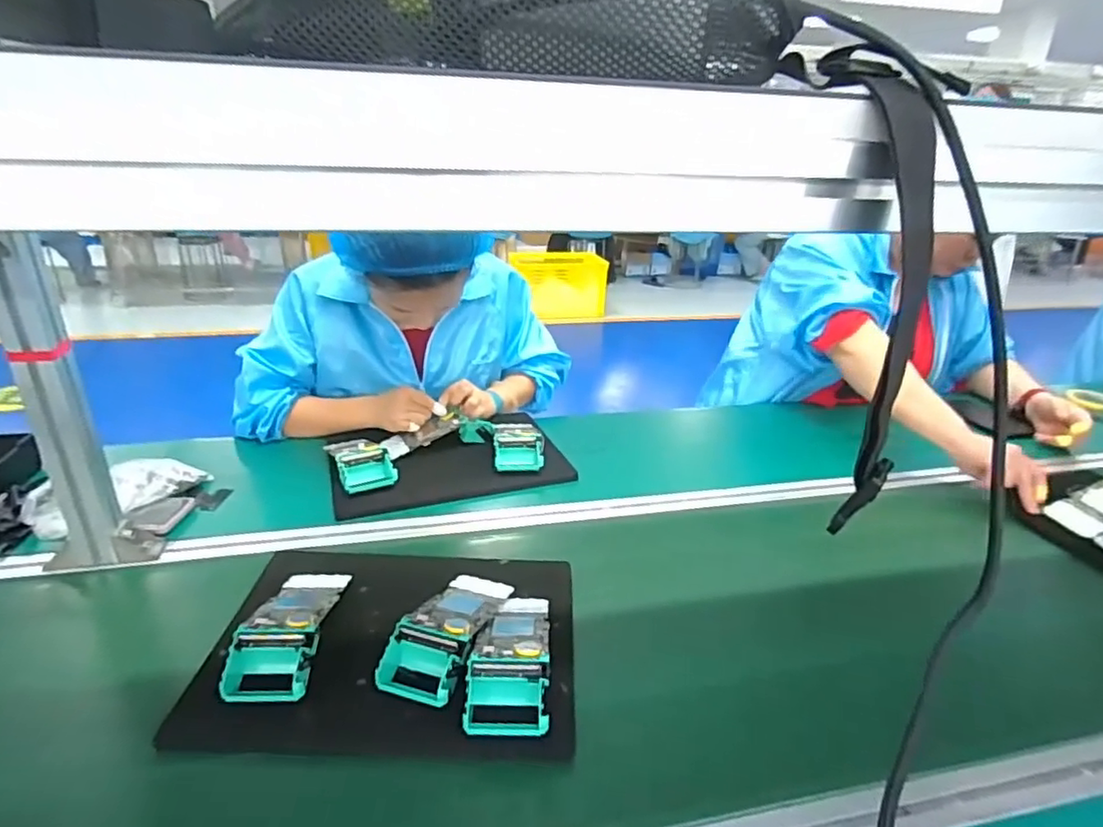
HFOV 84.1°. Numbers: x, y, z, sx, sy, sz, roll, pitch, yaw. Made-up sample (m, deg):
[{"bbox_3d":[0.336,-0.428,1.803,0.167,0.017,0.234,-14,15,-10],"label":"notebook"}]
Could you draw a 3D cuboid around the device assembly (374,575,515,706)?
[{"bbox_3d":[-0.099,0.207,0.608,0.073,0.048,0.173,10,24,14],"label":"device assembly"}]

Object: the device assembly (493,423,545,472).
[{"bbox_3d":[-0.051,0.057,0.935,0.079,0.046,0.078,0,23,-8],"label":"device assembly"}]

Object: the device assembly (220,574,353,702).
[{"bbox_3d":[-0.253,0.201,0.604,0.075,0.048,0.175,3,26,-1],"label":"device assembly"}]

